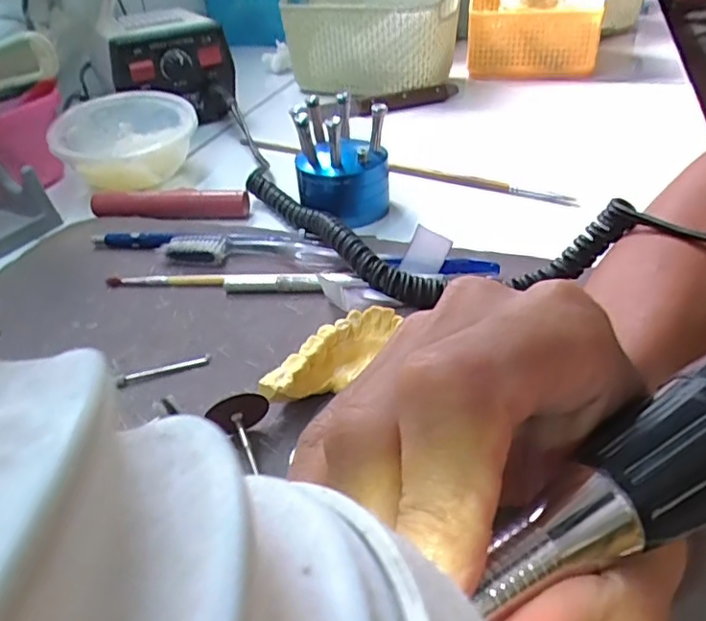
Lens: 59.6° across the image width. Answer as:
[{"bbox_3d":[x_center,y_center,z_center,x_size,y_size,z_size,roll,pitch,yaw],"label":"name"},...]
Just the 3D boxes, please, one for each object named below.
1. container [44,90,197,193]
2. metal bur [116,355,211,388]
[{"bbox_3d":[-0.170,-0.124,0.459,0.088,0.046,0.090,-3,34,2],"label":"container"},{"bbox_3d":[-0.085,0.027,0.278,0.041,0.005,0.005,-14,36,-15],"label":"metal bur"}]

